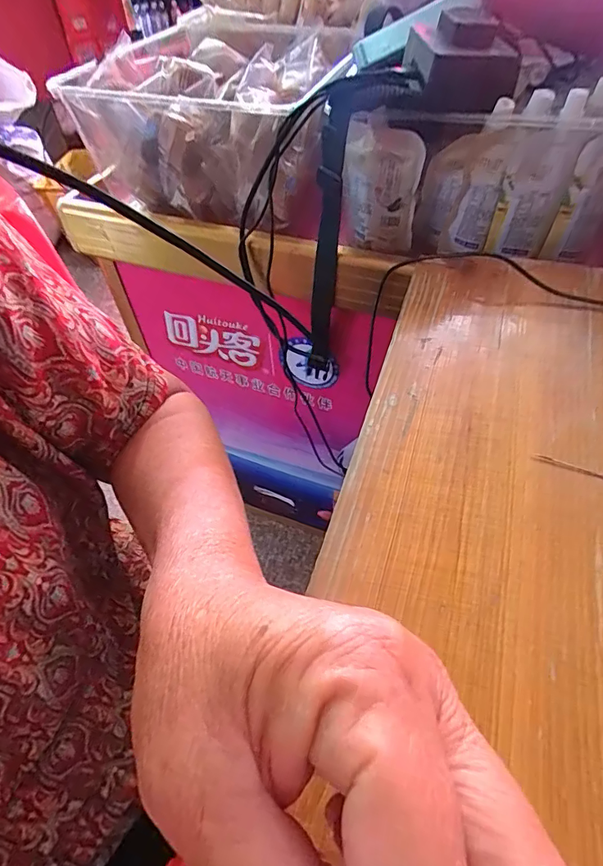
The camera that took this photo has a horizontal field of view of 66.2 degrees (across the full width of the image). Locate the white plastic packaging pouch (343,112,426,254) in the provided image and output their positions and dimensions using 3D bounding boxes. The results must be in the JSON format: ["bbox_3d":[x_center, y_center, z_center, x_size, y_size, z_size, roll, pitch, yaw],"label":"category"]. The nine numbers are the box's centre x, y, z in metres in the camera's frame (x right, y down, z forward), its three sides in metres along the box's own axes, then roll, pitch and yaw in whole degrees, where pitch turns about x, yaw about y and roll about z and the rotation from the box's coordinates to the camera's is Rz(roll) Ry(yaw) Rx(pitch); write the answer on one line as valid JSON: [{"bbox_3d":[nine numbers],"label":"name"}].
[{"bbox_3d":[0.080,-0.248,0.467,0.074,0.126,0.028,10,51,10],"label":"white plastic packaging pouch"}]

